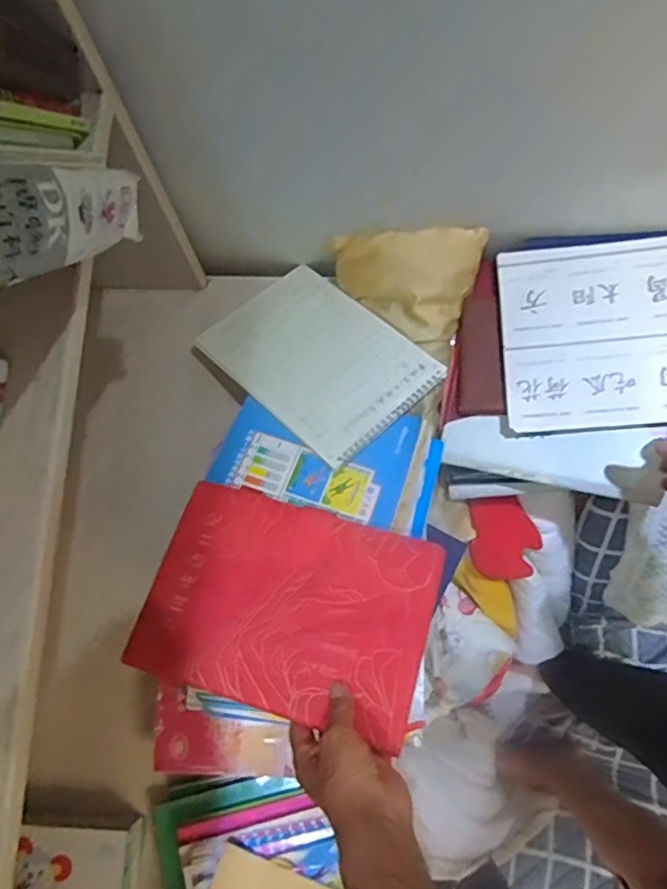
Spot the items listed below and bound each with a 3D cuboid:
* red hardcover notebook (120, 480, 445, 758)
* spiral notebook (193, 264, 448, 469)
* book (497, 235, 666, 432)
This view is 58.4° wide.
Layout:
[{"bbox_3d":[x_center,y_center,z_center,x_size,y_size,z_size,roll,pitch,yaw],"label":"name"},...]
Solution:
[{"bbox_3d":[-0.045,0.157,0.597,0.273,0.009,0.198,15,66,11],"label":"red hardcover notebook"},{"bbox_3d":[-0.021,-0.110,0.740,0.186,0.015,0.259,-43,67,-16],"label":"spiral notebook"},{"bbox_3d":[0.348,-0.133,0.688,0.290,0.012,0.216,-4,82,12],"label":"book"}]

